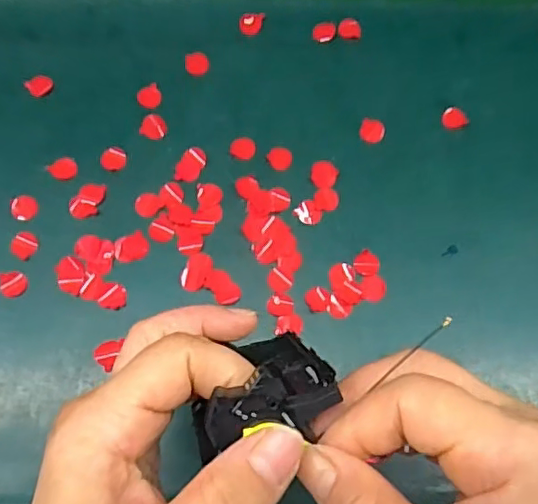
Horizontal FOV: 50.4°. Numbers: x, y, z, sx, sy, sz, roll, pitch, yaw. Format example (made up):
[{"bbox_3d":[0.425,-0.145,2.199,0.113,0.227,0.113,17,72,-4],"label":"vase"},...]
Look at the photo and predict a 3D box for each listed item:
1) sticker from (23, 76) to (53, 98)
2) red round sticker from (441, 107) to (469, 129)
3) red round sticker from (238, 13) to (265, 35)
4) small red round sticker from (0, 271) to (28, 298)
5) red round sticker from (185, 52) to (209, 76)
[{"bbox_3d":[-0.158,-0.116,0.396,0.017,0.005,0.015,-37,76,-13],"label":"sticker"},{"bbox_3d":[0.129,-0.093,0.397,0.017,0.004,0.016,0,77,2],"label":"red round sticker"},{"bbox_3d":[-0.012,-0.167,0.418,0.019,0.004,0.017,-6,92,-9],"label":"red round sticker"},{"bbox_3d":[-0.156,0.020,0.350,0.016,0.004,0.017,4,71,-12],"label":"small red round sticker"},{"bbox_3d":[-0.050,-0.133,0.401,0.016,0.004,0.019,-8,72,-5],"label":"red round sticker"}]

